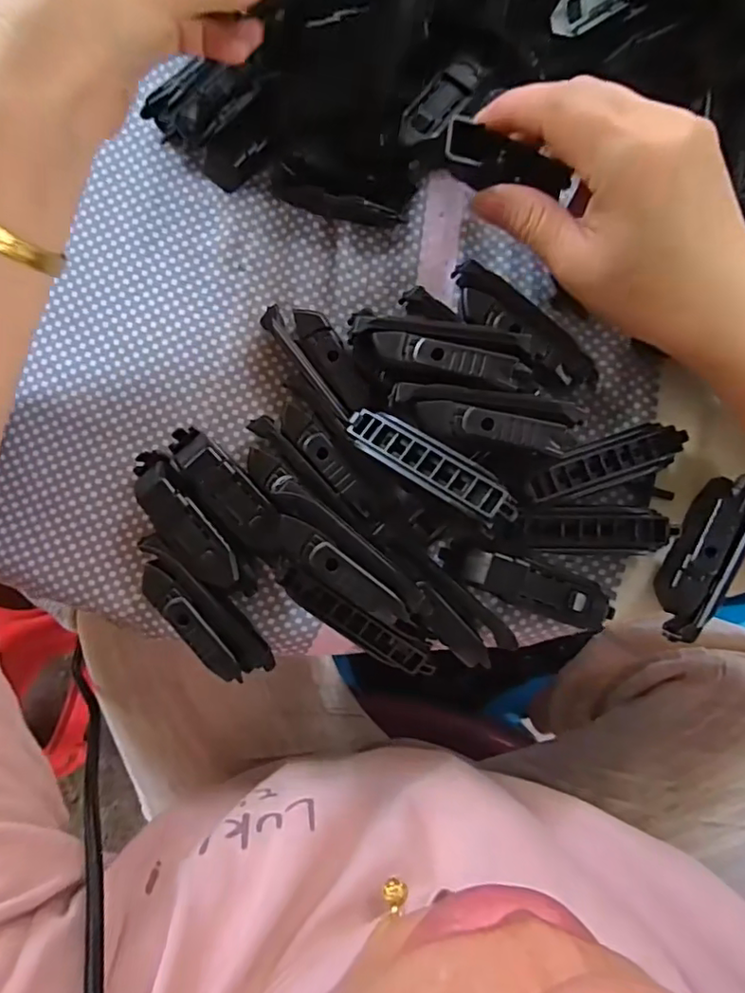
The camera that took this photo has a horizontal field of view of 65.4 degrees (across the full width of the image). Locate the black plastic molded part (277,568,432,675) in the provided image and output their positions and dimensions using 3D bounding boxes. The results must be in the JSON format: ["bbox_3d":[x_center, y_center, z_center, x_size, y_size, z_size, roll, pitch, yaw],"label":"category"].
[{"bbox_3d":[-0.007,0.055,0.252,0.074,0.008,0.014,31,88,5],"label":"black plastic molded part"}]

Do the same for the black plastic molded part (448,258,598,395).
[{"bbox_3d":[0.067,-0.076,0.268,0.079,0.021,0.025,40,89,5],"label":"black plastic molded part"}]

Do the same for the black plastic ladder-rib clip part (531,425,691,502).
[{"bbox_3d":[0.103,-0.015,0.255,0.074,0.014,0.021,-19,85,2],"label":"black plastic ladder-rib clip part"}]

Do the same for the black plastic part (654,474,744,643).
[{"bbox_3d":[0.149,0.025,0.258,0.023,0.017,0.078,29,88,5],"label":"black plastic part"}]

